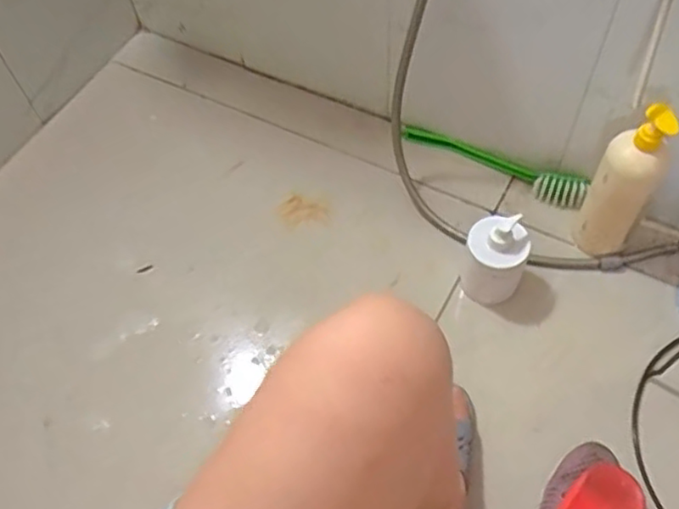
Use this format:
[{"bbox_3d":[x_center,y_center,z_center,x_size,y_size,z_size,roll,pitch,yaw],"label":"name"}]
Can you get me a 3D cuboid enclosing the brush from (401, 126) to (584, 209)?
[{"bbox_3d":[0.244,-0.150,1.081,0.312,0.047,0.041,24,63,16],"label":"brush"}]

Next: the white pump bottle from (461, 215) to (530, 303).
[{"bbox_3d":[0.215,0.011,0.922,0.079,0.137,0.070,15,61,11],"label":"white pump bottle"}]

